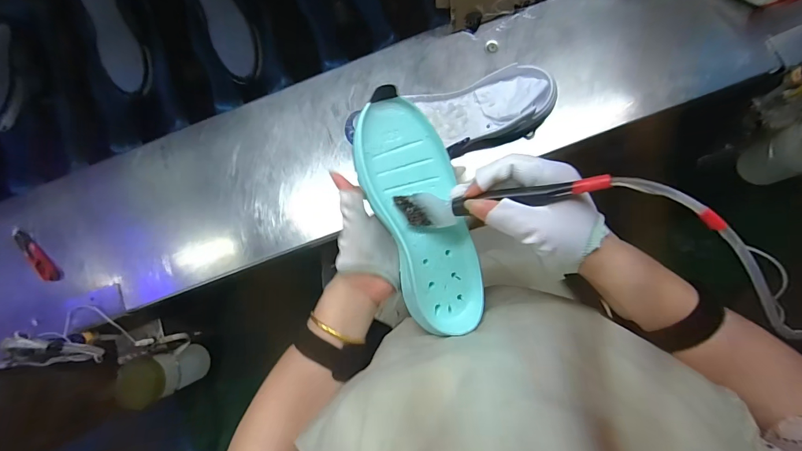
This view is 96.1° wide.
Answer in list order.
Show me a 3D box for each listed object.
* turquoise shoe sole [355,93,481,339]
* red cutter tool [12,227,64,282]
[{"bbox_3d":[0.022,-0.007,0.334,0.085,0.030,0.212,-23,98,-21],"label":"turquoise shoe sole"},{"bbox_3d":[-0.558,0.045,0.552,0.118,0.012,0.024,41,89,8],"label":"red cutter tool"}]

